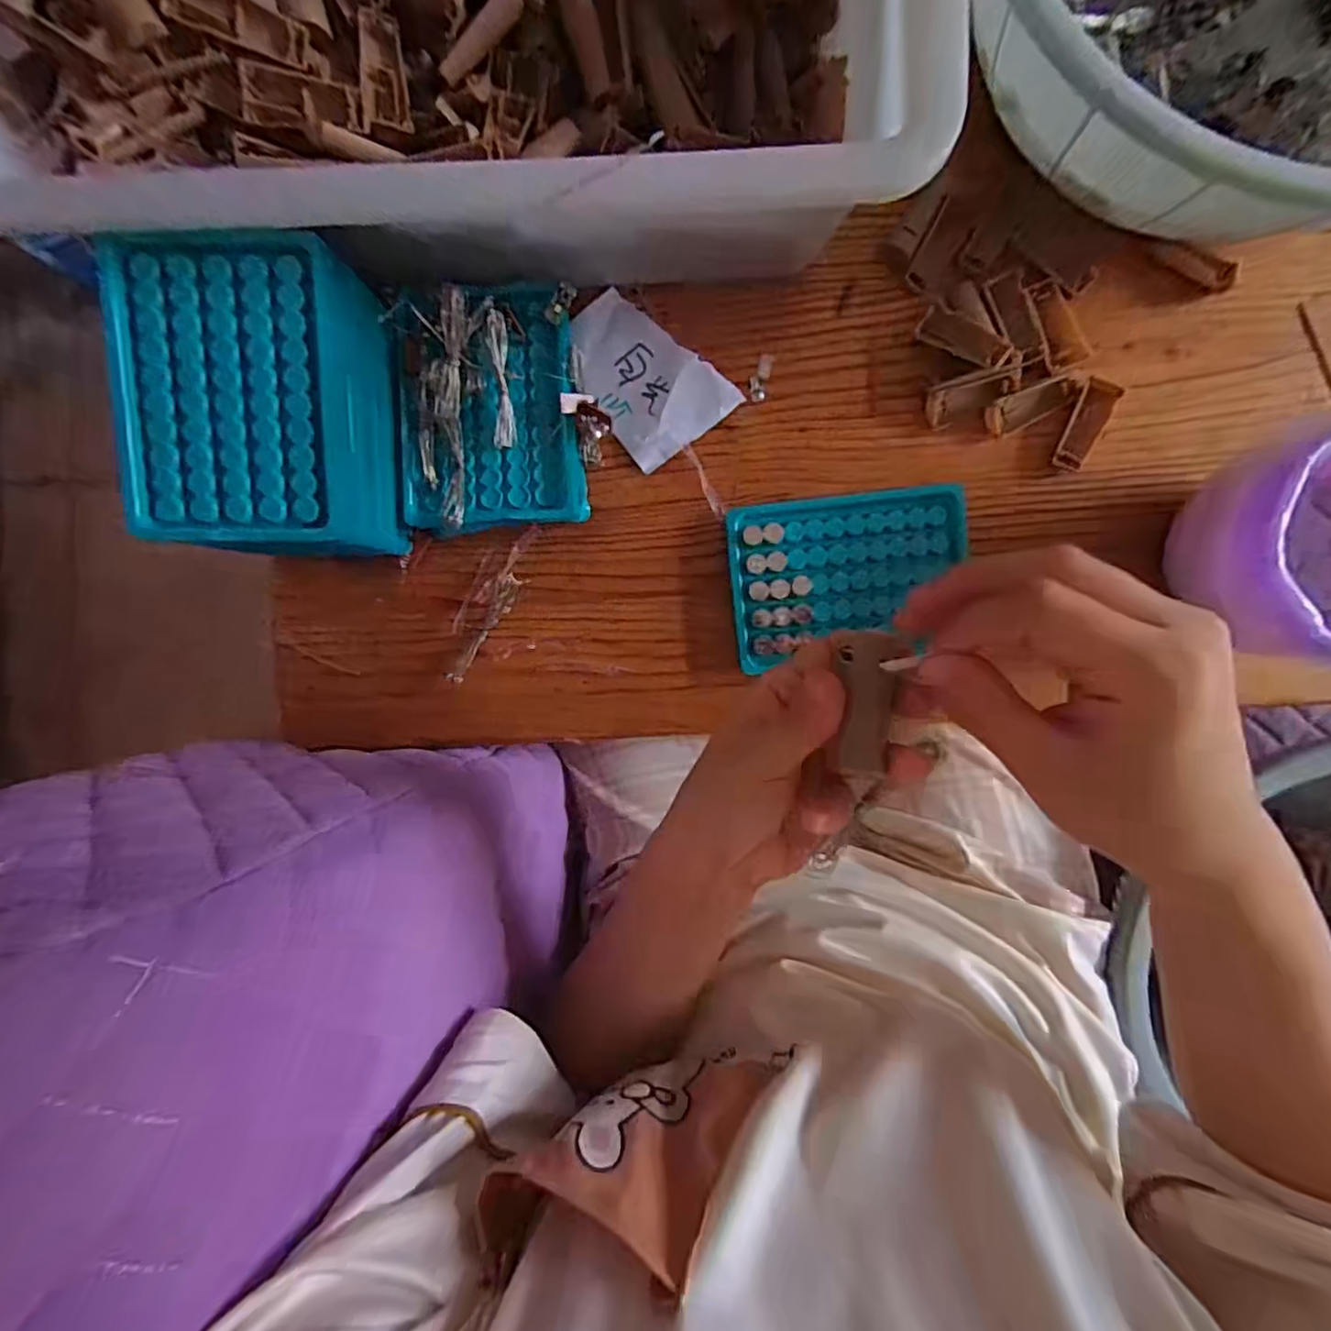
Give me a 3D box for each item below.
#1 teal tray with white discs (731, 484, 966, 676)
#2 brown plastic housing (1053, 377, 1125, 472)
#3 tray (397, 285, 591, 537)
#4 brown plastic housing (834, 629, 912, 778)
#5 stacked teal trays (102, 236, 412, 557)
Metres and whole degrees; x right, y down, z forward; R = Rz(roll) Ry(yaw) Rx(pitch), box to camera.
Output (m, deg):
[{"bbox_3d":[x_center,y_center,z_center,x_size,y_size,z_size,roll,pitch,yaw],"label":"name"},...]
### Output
[{"bbox_3d":[0.104,-0.052,0.346,0.131,0.014,0.090,-7,92,1],"label":"teal tray with white discs"},{"bbox_3d":[0.236,-0.136,0.338,0.020,0.006,0.050,27,92,0],"label":"brown plastic housing"},{"bbox_3d":[-0.098,-0.142,0.330,0.096,0.050,0.129,-5,92,1],"label":"tray"},{"bbox_3d":[0.072,0.013,0.213,0.022,0.007,0.049,7,84,0],"label":"brown plastic housing"},{"bbox_3d":[-0.193,-0.121,0.307,0.092,0.095,0.129,1,92,1],"label":"stacked teal trays"}]

